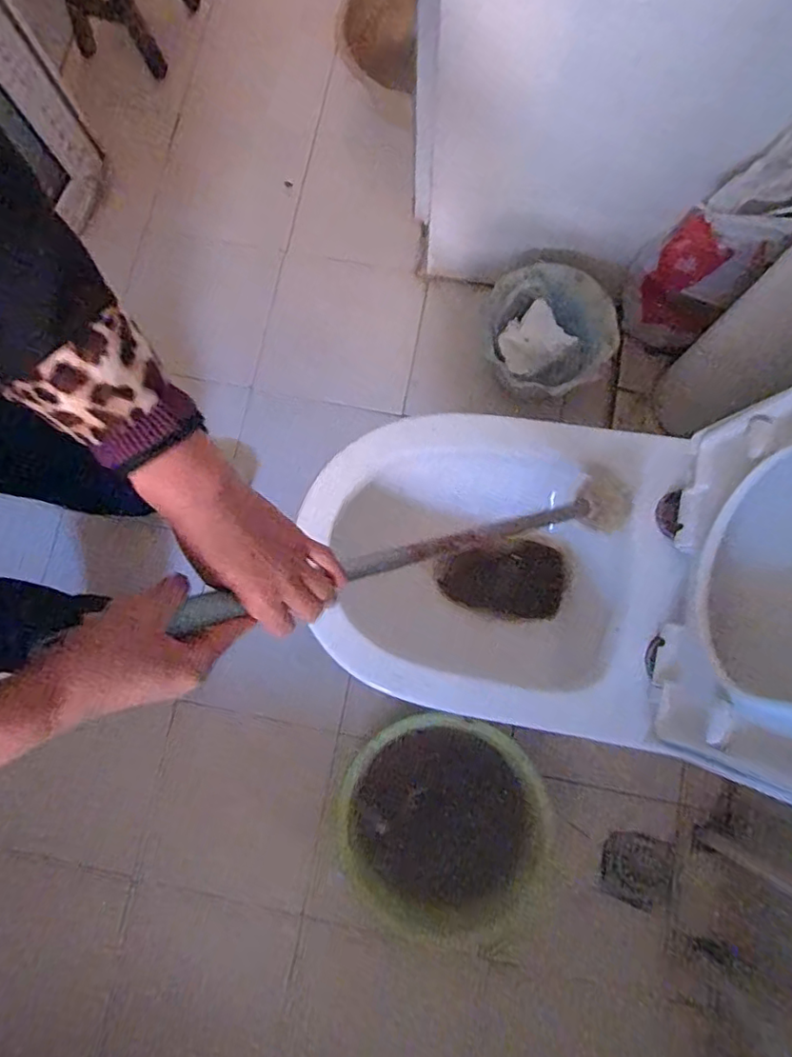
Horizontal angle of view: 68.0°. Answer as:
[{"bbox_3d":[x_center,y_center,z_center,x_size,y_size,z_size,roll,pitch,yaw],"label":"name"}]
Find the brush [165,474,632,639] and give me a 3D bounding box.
[{"bbox_3d":[0.054,0.011,0.541,0.506,0.051,0.062,-13,78,-34],"label":"brush"}]

